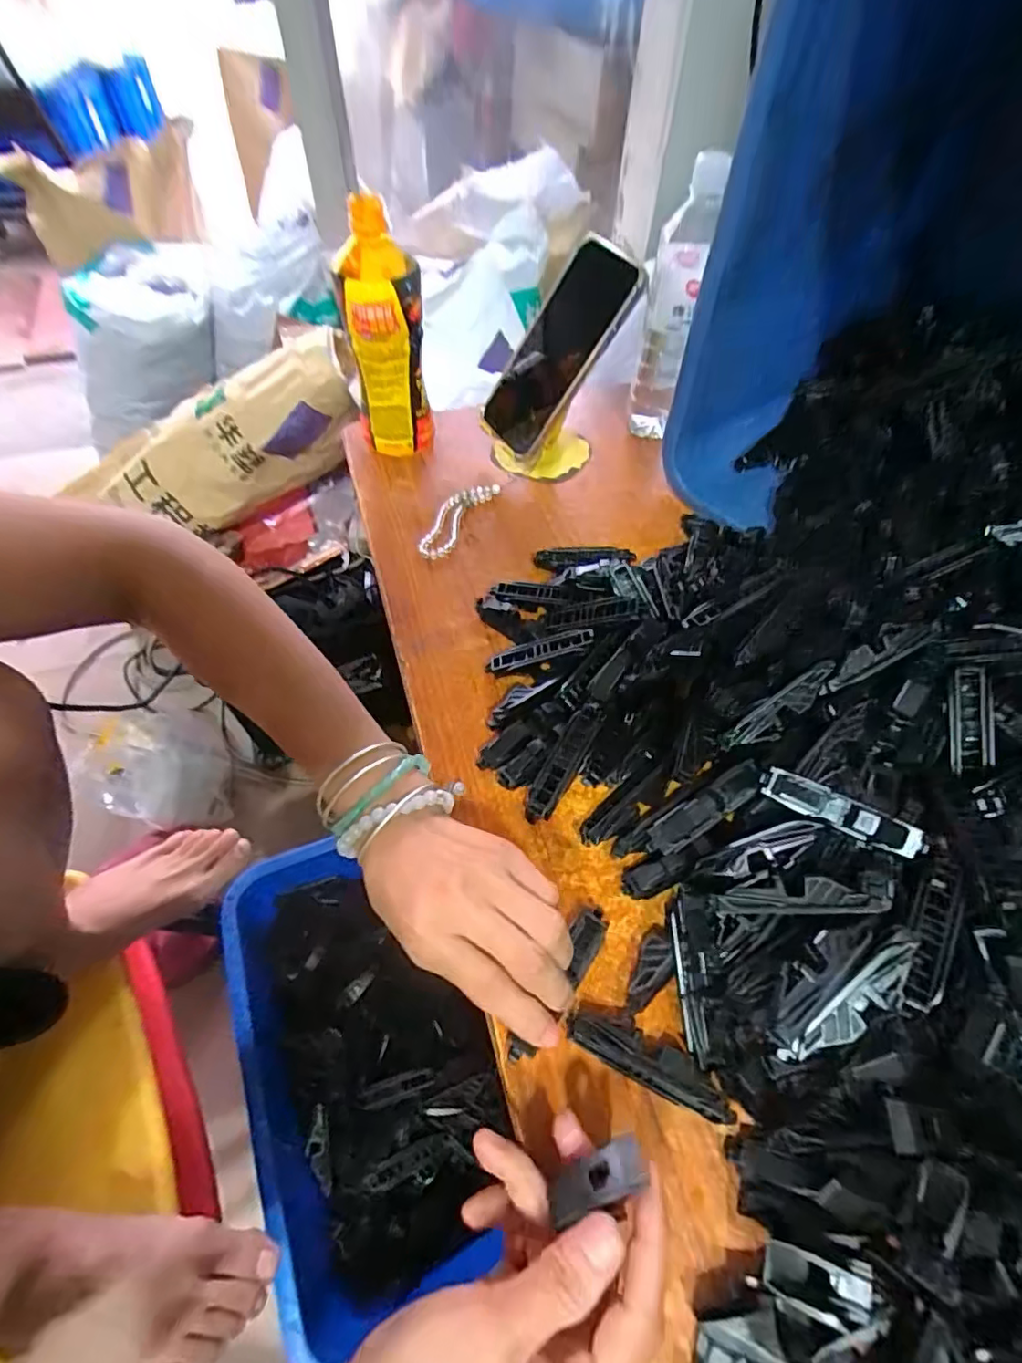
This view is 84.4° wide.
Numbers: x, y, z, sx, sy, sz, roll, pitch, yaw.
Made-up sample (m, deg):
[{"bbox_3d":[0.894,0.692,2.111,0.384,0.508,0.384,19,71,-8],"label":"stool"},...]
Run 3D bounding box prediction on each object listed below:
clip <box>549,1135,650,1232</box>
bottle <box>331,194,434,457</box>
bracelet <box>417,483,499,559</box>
[{"bbox_3d":[0.034,0.196,0.221,0.038,0.010,0.017,-31,58,2],"label":"clip"},{"bbox_3d":[-0.110,-0.297,0.498,0.065,0.186,0.074,-12,56,-9],"label":"bottle"},{"bbox_3d":[-0.049,-0.146,0.502,0.033,0.011,0.103,23,58,15],"label":"bracelet"}]

